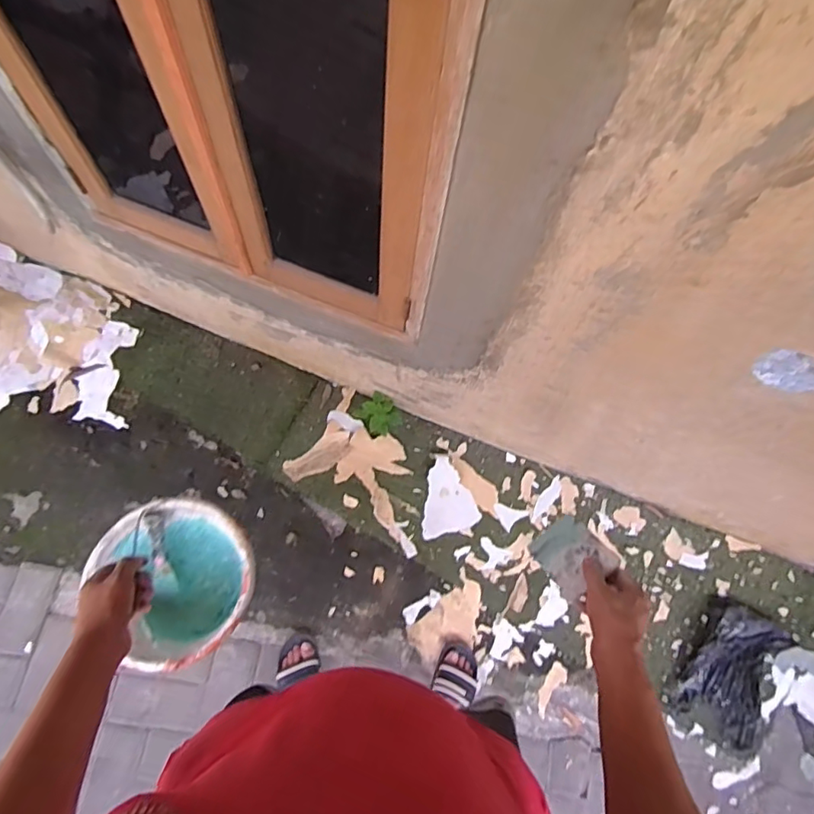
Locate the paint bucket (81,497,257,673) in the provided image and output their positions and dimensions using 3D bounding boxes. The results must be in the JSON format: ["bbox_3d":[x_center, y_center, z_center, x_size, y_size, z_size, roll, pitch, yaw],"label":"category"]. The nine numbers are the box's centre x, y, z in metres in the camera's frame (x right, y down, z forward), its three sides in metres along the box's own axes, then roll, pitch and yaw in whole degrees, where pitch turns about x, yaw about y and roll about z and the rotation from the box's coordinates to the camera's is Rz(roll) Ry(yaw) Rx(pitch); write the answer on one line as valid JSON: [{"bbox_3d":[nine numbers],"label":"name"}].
[{"bbox_3d":[-0.362,0.288,0.920,0.226,0.194,0.239,1,69,-4],"label":"paint bucket"}]

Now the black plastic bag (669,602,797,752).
[{"bbox_3d":[0.823,0.663,1.353,0.220,0.070,0.306,31,70,7],"label":"black plastic bag"}]

